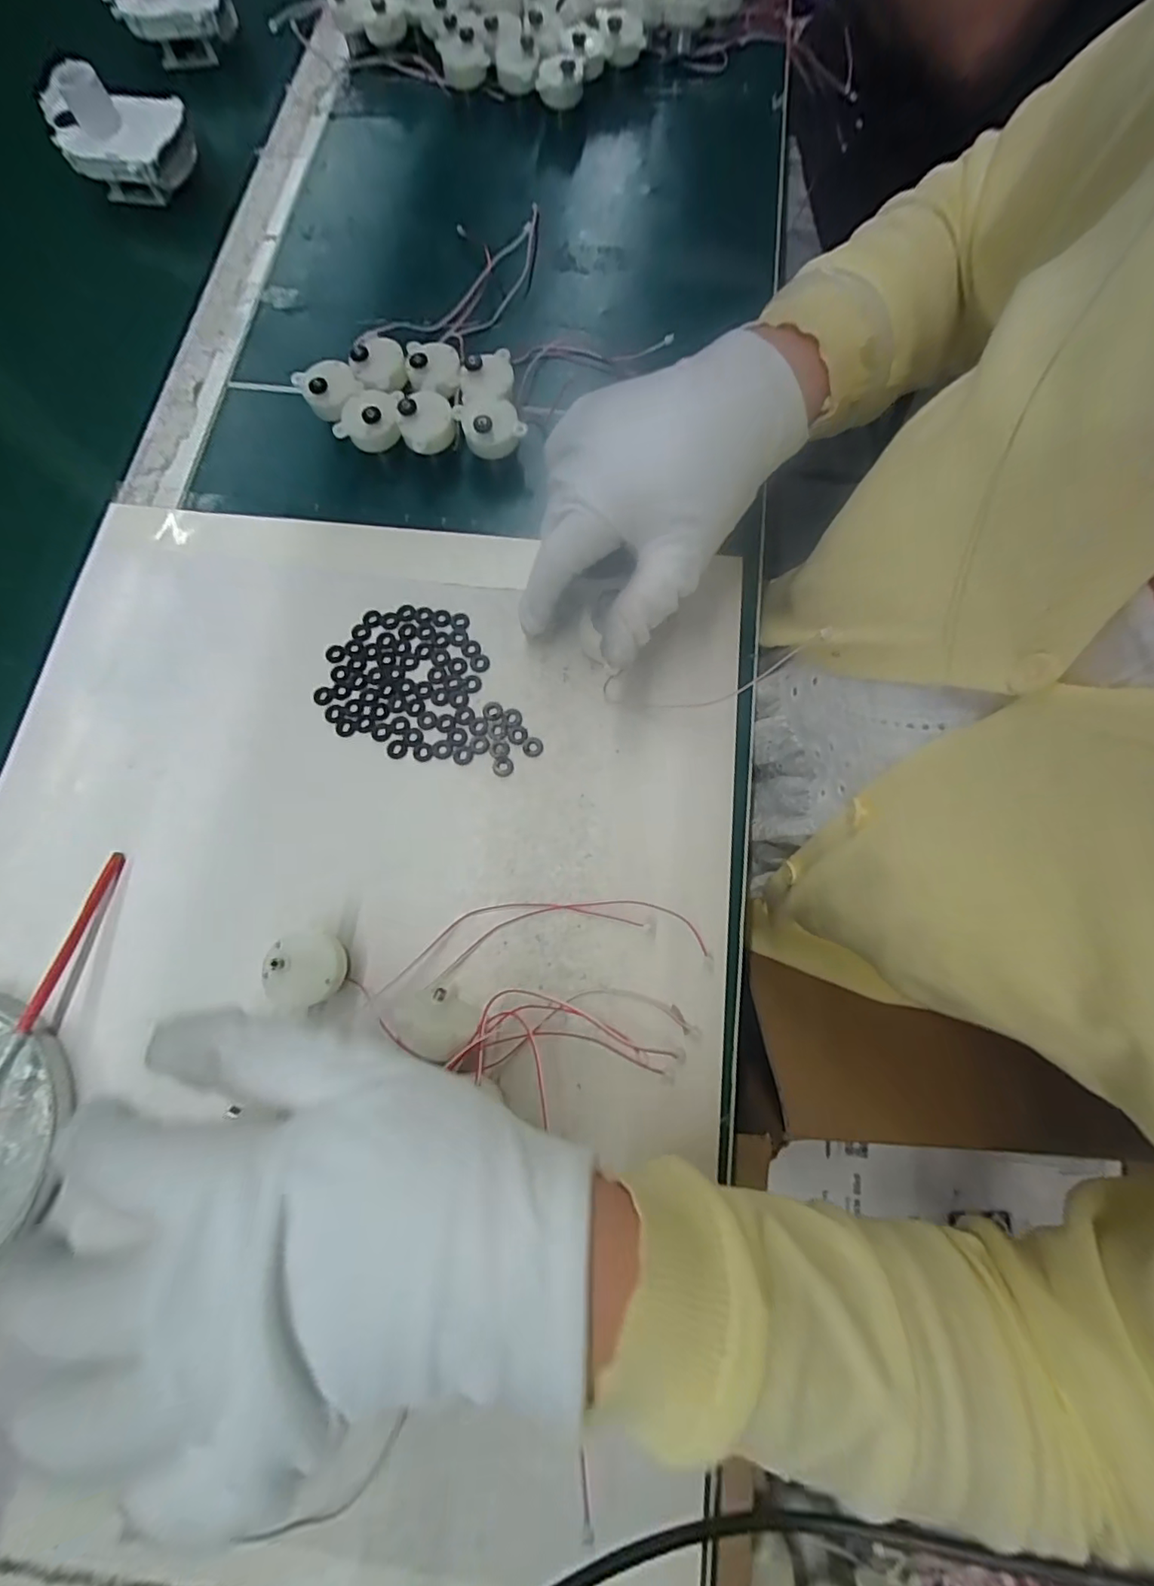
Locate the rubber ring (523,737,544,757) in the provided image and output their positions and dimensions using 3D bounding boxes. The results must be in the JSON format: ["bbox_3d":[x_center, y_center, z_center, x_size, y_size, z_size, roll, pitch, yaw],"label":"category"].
[{"bbox_3d":[-0.023,-0.025,0.288,0.011,0.004,0.011,0,75,1],"label":"rubber ring"}]

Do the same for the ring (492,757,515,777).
[{"bbox_3d":[-0.039,-0.014,0.286,0.011,0.004,0.011,0,75,1],"label":"ring"}]

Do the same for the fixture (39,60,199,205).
[{"bbox_3d":[-0.317,-0.462,0.386,0.085,0.055,0.076,-29,76,-7],"label":"fixture"}]

